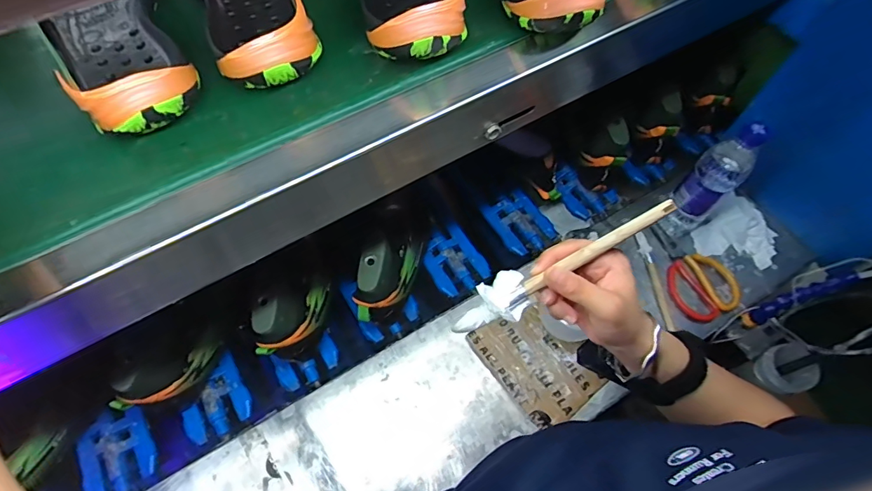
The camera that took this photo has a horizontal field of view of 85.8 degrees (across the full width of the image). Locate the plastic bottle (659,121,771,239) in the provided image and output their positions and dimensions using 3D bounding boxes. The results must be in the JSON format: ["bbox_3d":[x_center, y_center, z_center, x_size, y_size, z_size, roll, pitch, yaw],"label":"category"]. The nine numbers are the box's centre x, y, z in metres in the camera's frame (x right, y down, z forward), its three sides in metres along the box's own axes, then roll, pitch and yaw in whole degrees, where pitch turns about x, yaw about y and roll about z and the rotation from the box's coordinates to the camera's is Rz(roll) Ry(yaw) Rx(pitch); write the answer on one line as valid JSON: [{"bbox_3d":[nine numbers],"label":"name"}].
[{"bbox_3d":[0.425,-0.100,0.731,0.061,0.228,0.068,-29,68,-14],"label":"plastic bottle"}]

